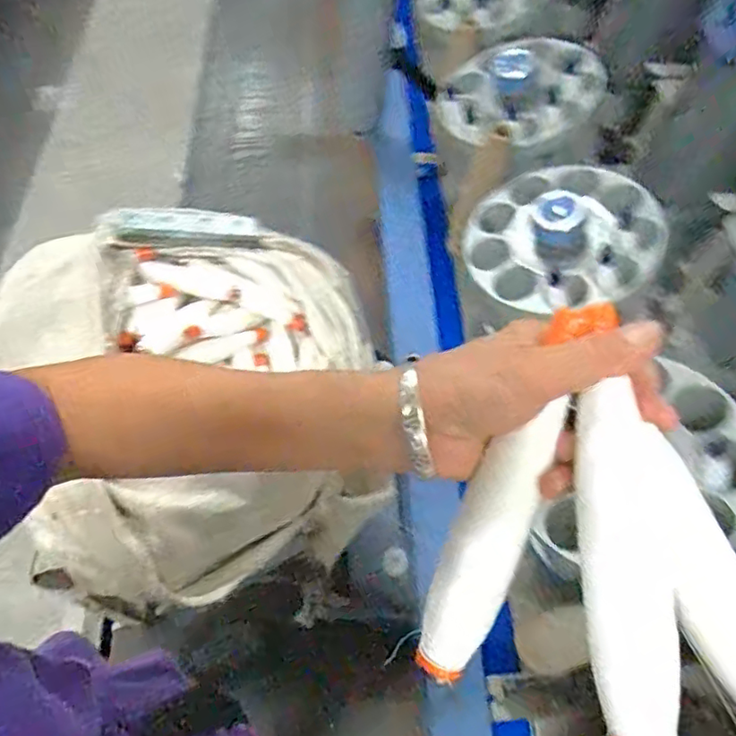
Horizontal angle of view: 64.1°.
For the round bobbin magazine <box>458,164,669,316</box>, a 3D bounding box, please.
[{"bbox_3d":[0.260,-0.184,0.775,0.245,0.068,0.236,-7,59,12],"label":"round bobbin magazine"}]

